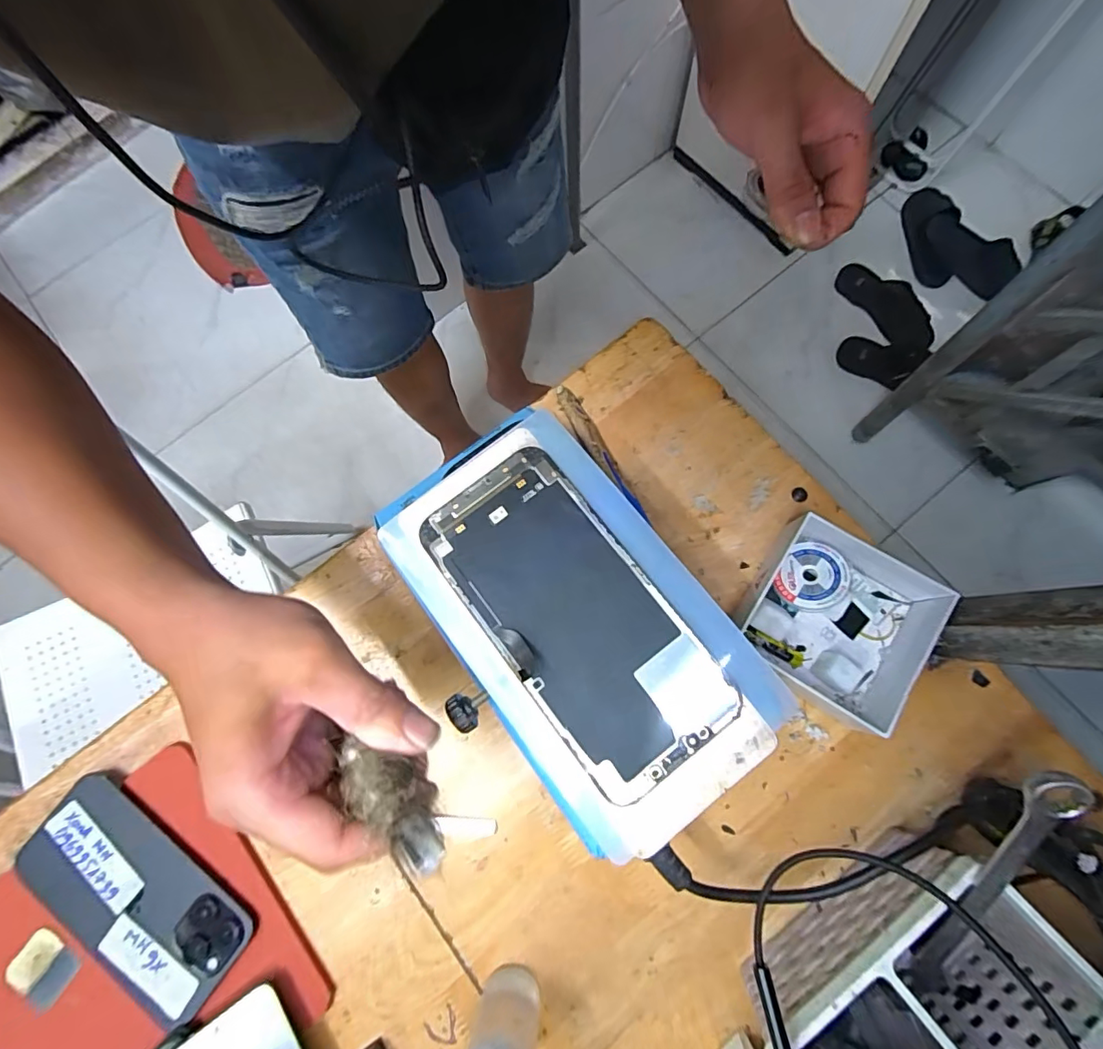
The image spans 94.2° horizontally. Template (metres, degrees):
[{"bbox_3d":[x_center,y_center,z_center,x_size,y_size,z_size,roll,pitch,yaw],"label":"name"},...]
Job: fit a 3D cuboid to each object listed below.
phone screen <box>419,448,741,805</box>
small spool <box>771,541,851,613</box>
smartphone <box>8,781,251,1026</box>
[{"bbox_3d":[0.010,0.041,0.238,0.072,0.006,0.155,-36,79,-7],"label":"phone screen"},{"bbox_3d":[0.180,0.036,0.351,0.042,0.013,0.048,28,78,32],"label":"small spool"},{"bbox_3d":[-0.275,0.242,0.335,0.162,0.012,0.076,34,81,10],"label":"smartphone"}]

